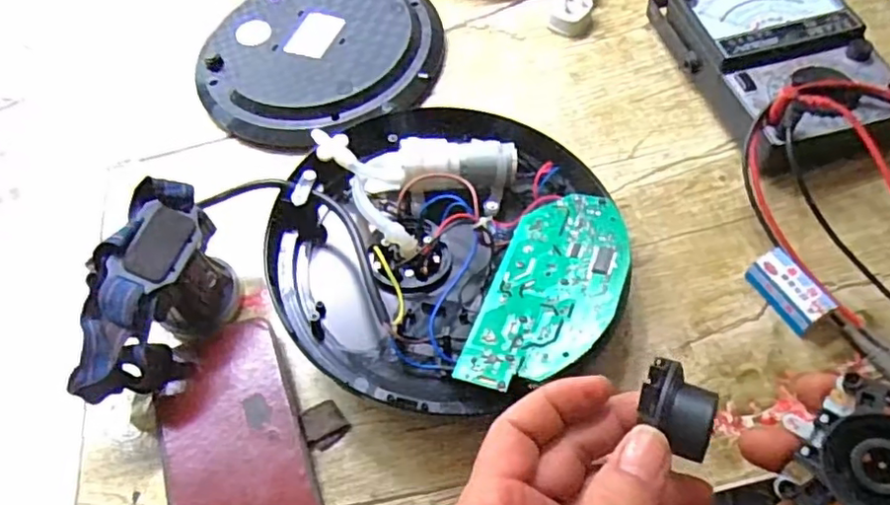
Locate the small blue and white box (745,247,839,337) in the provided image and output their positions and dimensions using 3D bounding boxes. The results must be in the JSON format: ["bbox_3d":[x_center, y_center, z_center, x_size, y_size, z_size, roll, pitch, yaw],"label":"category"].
[{"bbox_3d":[0.213,0.024,0.385,0.025,0.022,0.049,-24,61,-9],"label":"small blue and white box"}]

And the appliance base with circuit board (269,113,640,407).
[{"bbox_3d":[0.001,0.003,0.397,0.210,0.057,0.193,-2,60,3],"label":"appliance base with circuit board"}]

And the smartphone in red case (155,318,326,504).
[{"bbox_3d":[-0.122,0.120,0.365,0.080,0.019,0.163,-21,61,-7],"label":"smartphone in red case"}]

